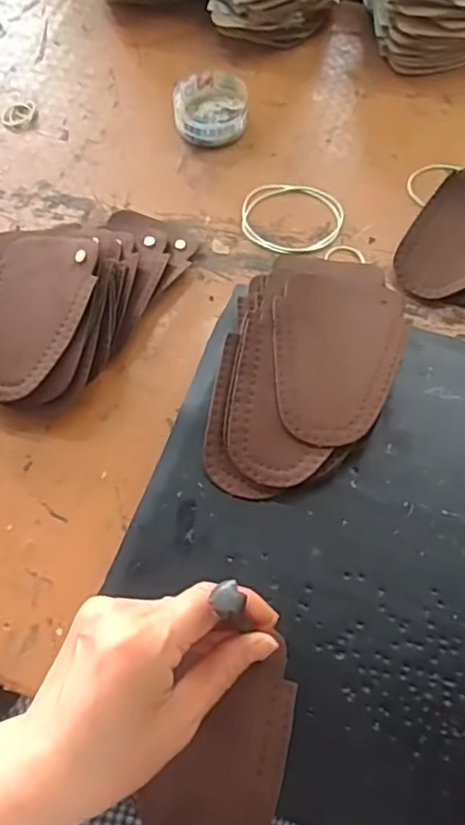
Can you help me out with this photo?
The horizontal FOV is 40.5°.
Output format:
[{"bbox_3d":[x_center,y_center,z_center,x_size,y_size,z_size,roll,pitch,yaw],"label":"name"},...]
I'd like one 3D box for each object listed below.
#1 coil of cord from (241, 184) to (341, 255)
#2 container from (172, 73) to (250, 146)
[{"bbox_3d":[0.049,-0.160,0.514,0.081,0.004,0.070,10,65,7],"label":"coil of cord"},{"bbox_3d":[-0.019,-0.266,0.556,0.064,0.025,0.067,-1,64,2],"label":"container"}]

